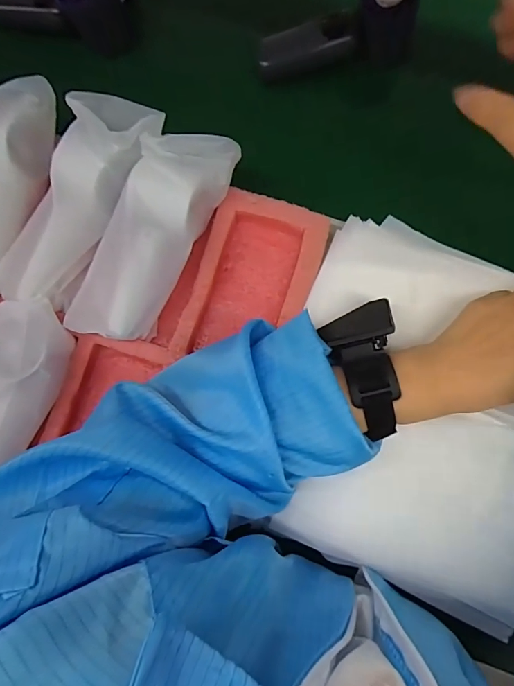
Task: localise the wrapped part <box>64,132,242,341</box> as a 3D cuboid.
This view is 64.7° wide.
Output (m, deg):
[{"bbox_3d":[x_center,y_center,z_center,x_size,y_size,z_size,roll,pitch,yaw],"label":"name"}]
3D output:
[{"bbox_3d":[-0.086,-0.087,0.342,0.069,0.047,0.182,24,85,7],"label":"wrapped part"}]

